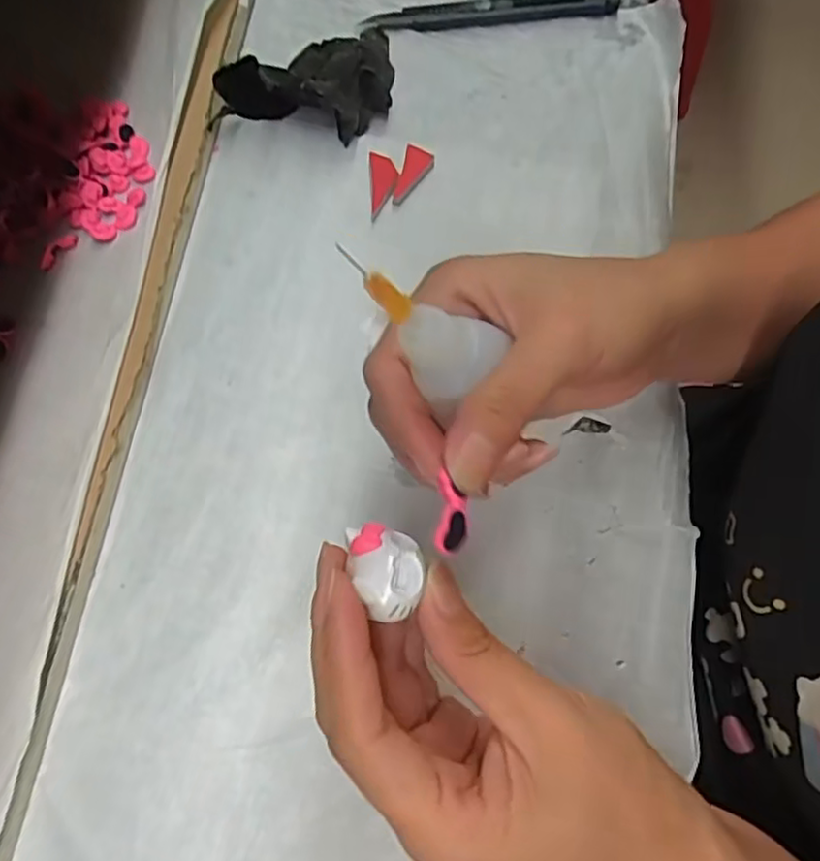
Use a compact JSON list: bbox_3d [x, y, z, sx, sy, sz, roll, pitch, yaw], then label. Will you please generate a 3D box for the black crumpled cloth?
[{"bbox_3d":[-0.054,-0.194,0.351,0.086,0.031,0.076,6,69,4],"label":"black crumpled cloth"}]

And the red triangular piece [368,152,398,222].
[{"bbox_3d":[-0.013,-0.125,0.339,0.014,0.006,0.038,-3,69,0],"label":"red triangular piece"}]

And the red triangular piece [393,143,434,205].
[{"bbox_3d":[0.002,-0.131,0.341,0.015,0.005,0.037,11,70,5],"label":"red triangular piece"}]

